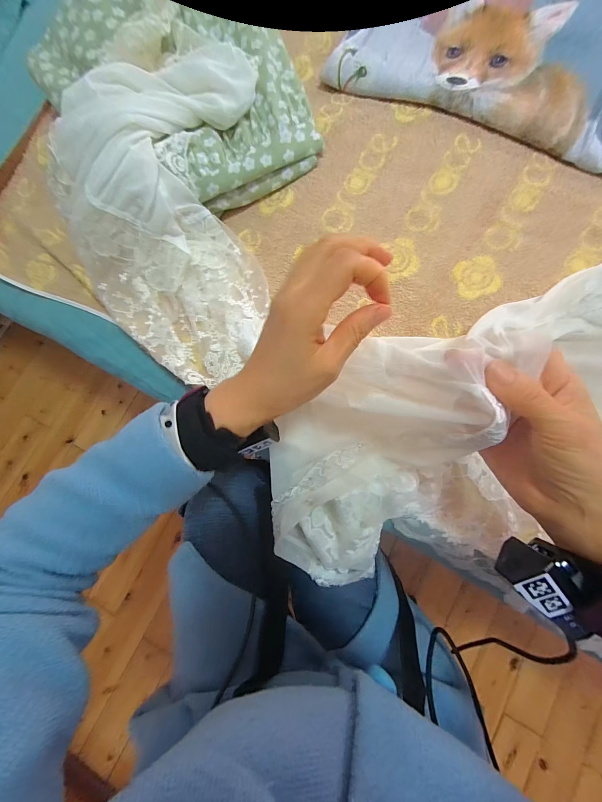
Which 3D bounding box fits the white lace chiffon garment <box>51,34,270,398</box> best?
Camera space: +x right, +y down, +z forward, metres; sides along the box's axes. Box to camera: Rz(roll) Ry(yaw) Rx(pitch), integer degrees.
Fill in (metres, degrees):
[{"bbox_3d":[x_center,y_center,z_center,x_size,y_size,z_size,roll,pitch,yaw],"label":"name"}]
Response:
[{"bbox_3d":[-0.162,-0.212,0.355,0.221,0.115,0.373,-2,79,3],"label":"white lace chiffon garment"}]

